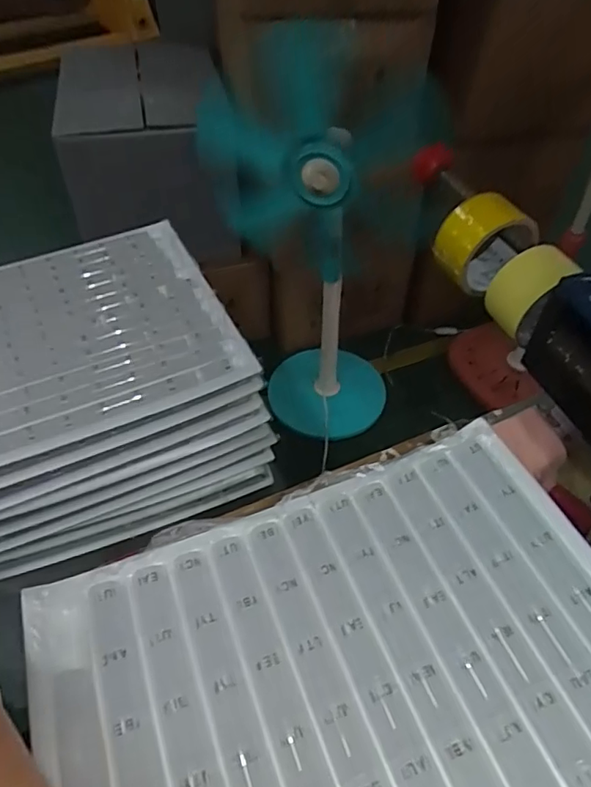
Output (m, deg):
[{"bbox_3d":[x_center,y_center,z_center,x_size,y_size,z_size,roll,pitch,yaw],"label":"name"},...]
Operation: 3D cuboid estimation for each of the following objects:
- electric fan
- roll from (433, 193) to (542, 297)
[{"bbox_3d":[0.075,-0.279,1.158,0.455,0.807,0.325,-6,49,-5],"label":"electric fan"},{"bbox_3d":[0.191,-0.144,0.562,0.096,0.098,0.057,-13,50,-11],"label":"roll"}]

